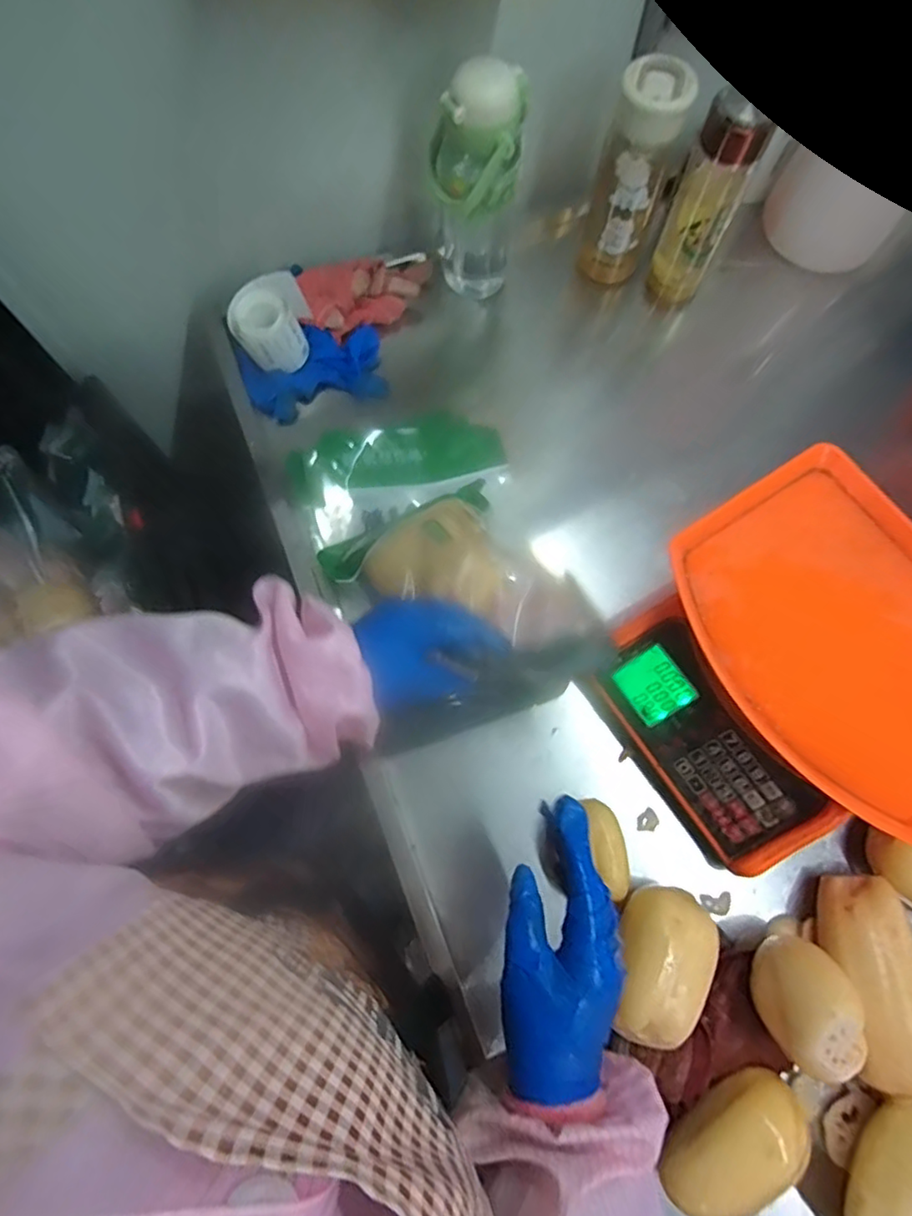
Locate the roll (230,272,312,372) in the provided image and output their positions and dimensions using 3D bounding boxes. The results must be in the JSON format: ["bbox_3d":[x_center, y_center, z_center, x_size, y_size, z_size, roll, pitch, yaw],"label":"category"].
[{"bbox_3d":[-0.203,-0.312,0.656,0.087,0.062,0.069,-23,73,-7],"label":"roll"}]

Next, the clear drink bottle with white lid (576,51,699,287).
[{"bbox_3d":[0.190,-0.461,0.649,0.073,0.202,0.067,15,73,5],"label":"clear drink bottle with white lid"}]

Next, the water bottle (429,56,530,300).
[{"bbox_3d":[0.020,-0.449,0.640,0.093,0.229,0.103,1,72,1],"label":"water bottle"}]

